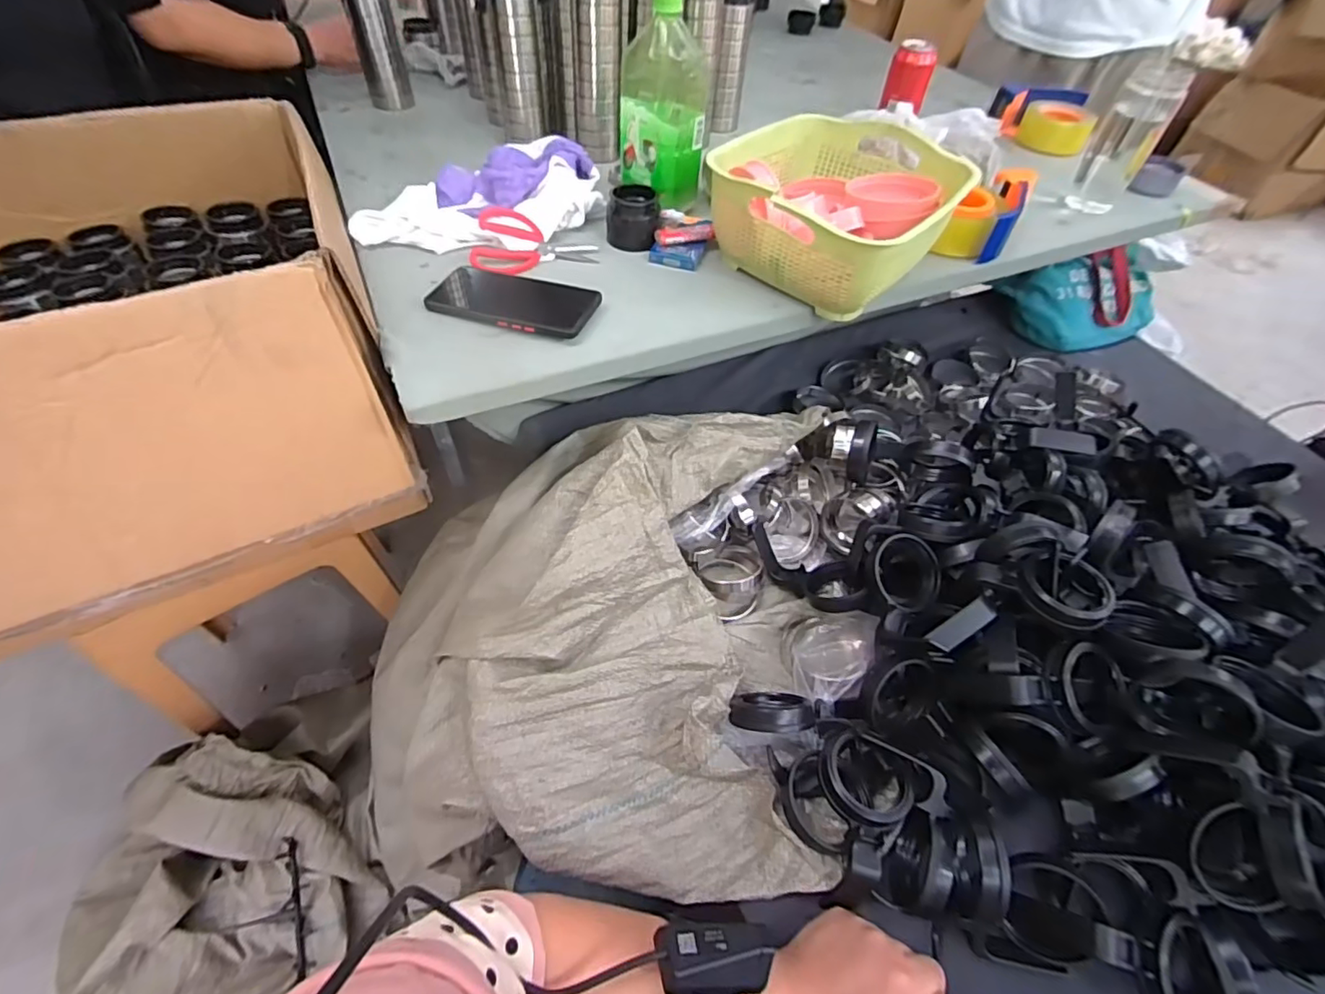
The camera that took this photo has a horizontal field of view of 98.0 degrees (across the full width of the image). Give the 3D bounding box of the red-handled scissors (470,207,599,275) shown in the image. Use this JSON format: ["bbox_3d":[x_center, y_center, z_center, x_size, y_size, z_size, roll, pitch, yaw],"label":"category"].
[{"bbox_3d":[-0.139,-0.278,0.631,0.130,0.020,0.101,2,52,-2],"label":"red-handled scissors"}]

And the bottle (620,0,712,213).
[{"bbox_3d":[-0.001,-0.438,0.652,0.098,0.193,0.080,39,59,24],"label":"bottle"}]

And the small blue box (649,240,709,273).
[{"bbox_3d":[0.017,-0.275,0.650,0.060,0.013,0.042,9,52,4],"label":"small blue box"}]

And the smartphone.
[{"bbox_3d":[-0.146,-0.192,0.568,0.158,0.014,0.071,13,52,7],"label":"smartphone"}]

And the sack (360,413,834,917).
[{"bbox_3d":[-0.037,0.112,0.540,0.341,0.163,0.407,4,52,0],"label":"sack"}]

